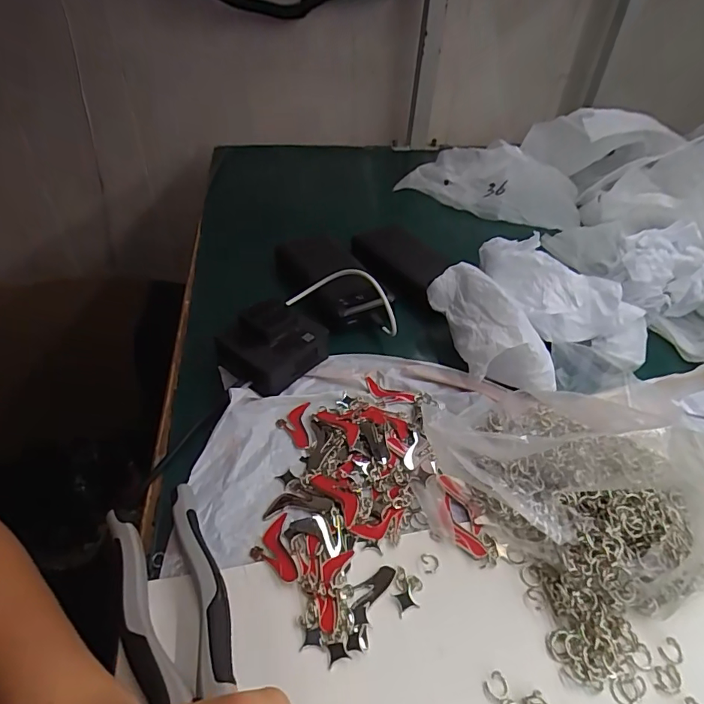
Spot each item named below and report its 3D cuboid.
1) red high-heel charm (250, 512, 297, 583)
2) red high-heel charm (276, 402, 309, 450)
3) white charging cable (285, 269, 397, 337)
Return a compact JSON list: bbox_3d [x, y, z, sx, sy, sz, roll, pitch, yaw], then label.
[{"bbox_3d":[-0.051,0.127,0.301,0.025,0.005,0.046,-10,44,-13],"label":"red high-heel charm"},{"bbox_3d":[-0.048,0.060,0.380,0.025,0.004,0.044,0,42,-3],"label":"red high-heel charm"},{"bbox_3d":[-0.007,-0.054,0.445,0.108,0.066,0.025,13,43,10],"label":"white charging cable"}]

